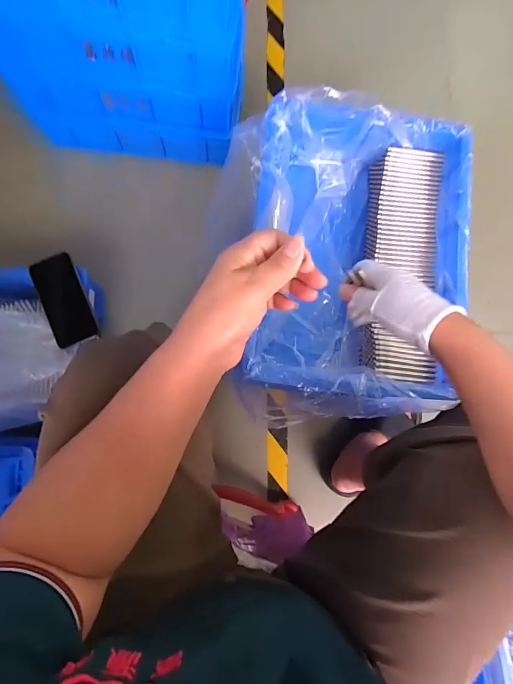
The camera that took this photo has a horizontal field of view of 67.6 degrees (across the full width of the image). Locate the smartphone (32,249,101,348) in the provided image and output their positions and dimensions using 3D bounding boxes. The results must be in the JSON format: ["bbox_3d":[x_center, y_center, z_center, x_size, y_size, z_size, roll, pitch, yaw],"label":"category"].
[{"bbox_3d":[-0.339,-0.071,0.676,0.072,0.008,0.158,-21,94,-10],"label":"smartphone"}]

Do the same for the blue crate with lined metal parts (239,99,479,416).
[{"bbox_3d":[0.142,-0.128,0.585,0.318,0.123,0.420,8,82,-4],"label":"blue crate with lined metal parts"}]

